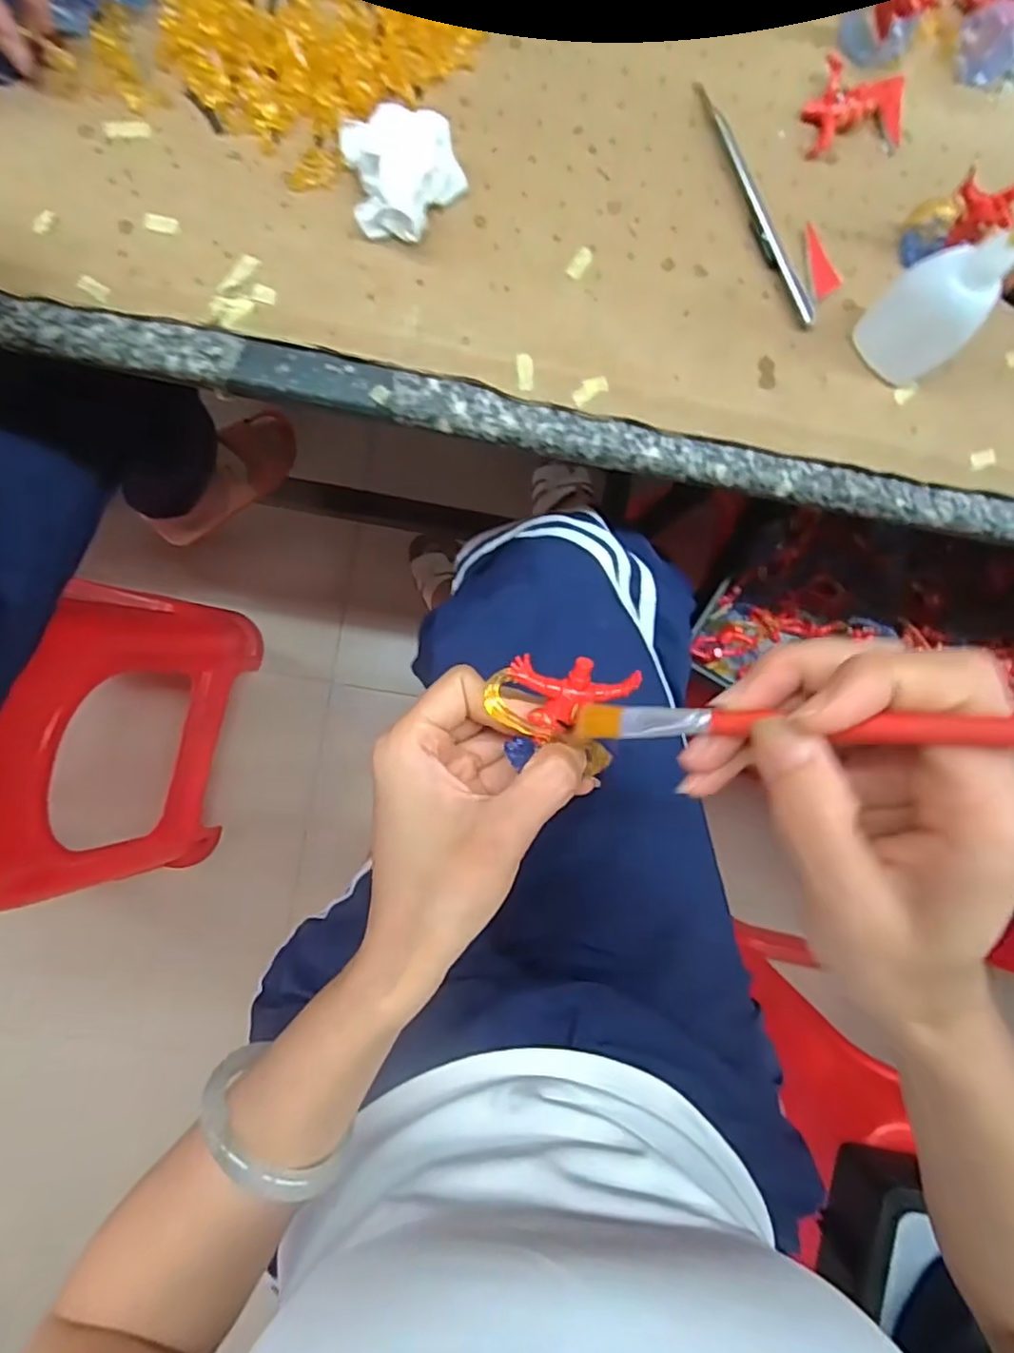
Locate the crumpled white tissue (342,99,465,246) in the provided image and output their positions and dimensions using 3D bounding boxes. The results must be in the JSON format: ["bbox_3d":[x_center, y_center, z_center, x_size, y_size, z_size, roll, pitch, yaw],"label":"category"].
[{"bbox_3d":[-0.050,-0.243,0.313,0.056,0.032,0.060,-6,89,-5],"label":"crumpled white tissue"}]

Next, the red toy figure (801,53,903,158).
[{"bbox_3d":[0.186,-0.304,0.342,0.057,0.011,0.043,-11,89,-5],"label":"red toy figure"}]

